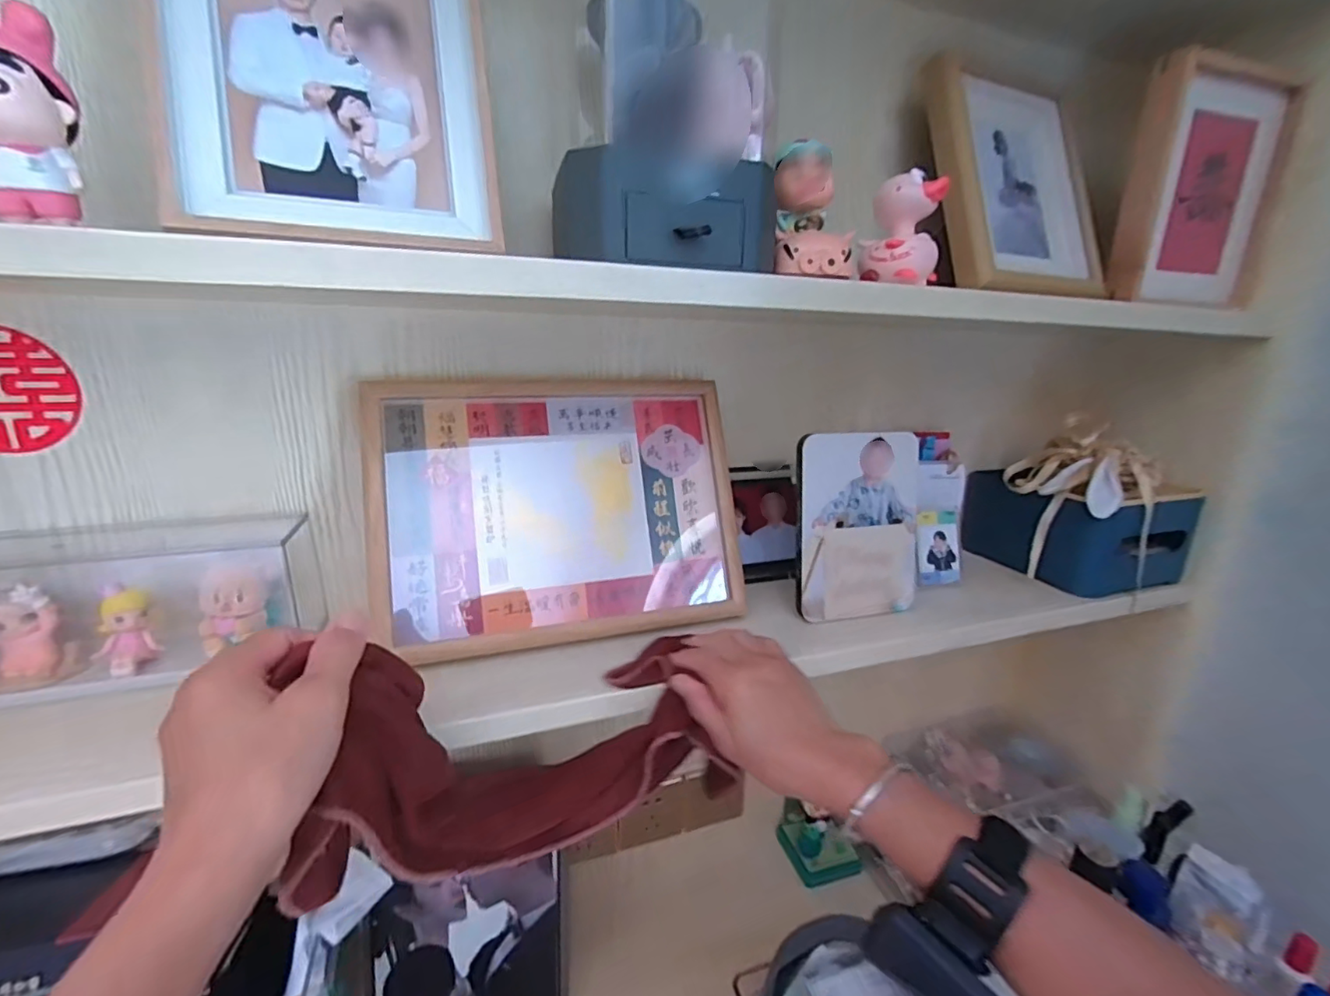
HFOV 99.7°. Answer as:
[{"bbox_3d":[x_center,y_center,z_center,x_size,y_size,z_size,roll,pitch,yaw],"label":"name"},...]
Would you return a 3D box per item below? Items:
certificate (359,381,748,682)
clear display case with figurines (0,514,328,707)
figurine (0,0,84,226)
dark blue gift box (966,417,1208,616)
[{"bbox_3d":[-0.088,0.006,0.501,0.310,0.228,0.021,-4,-8,-19],"label":"certificate"},{"bbox_3d":[-0.442,0.085,0.423,0.295,0.104,0.074,-4,17,-18],"label":"clear display case with figurines"},{"bbox_3d":[-0.326,-0.193,0.279,0.050,0.098,0.047,-12,20,-39],"label":"figurine"},{"bbox_3d":[0.490,0.005,0.672,0.178,0.157,0.177,-4,17,-18],"label":"dark blue gift box"}]

